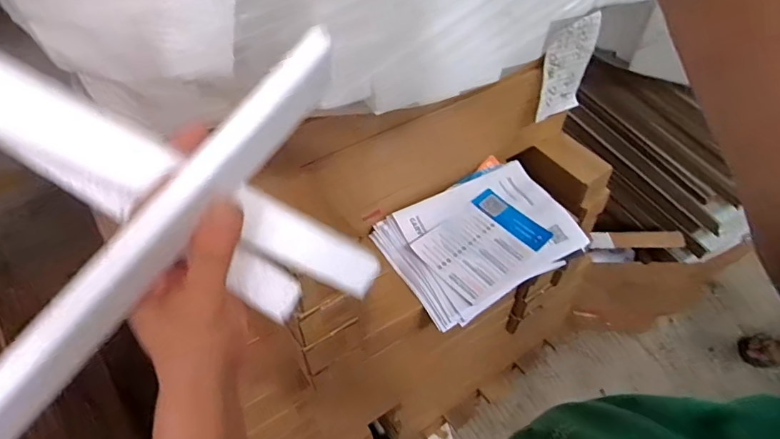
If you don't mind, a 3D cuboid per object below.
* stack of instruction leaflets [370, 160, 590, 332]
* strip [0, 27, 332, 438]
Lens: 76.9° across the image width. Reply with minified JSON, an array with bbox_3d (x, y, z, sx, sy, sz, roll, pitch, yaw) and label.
[{"bbox_3d":[0.160,0.027,0.846,0.318,0.028,0.220,-25,55,-20],"label":"stack of instruction leaflets"},{"bbox_3d":[-0.116,0.029,0.196,0.013,0.015,0.272,34,78,24],"label":"strip"}]

